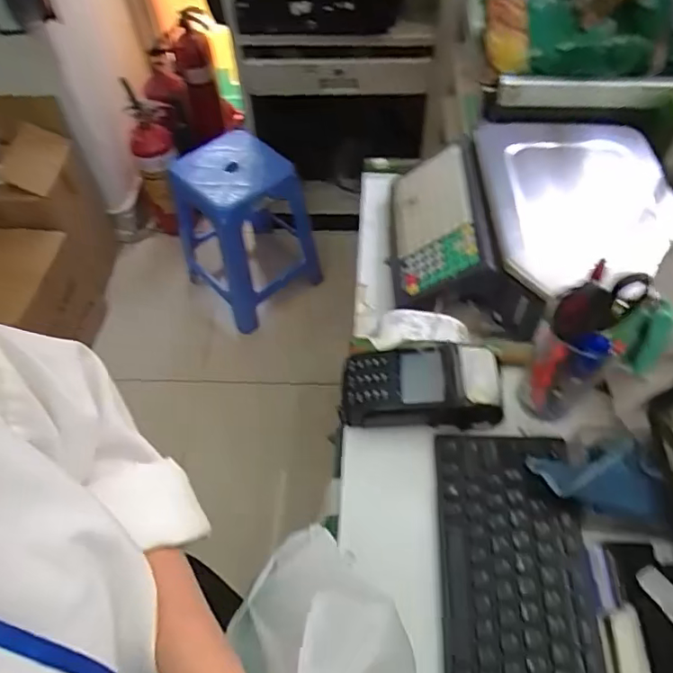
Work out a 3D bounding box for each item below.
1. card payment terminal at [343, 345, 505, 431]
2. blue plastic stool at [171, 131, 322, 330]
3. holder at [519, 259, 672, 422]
[{"bbox_3d":[0.085,0.049,0.551,0.158,0.050,0.082,0,55,1],"label":"card payment terminal"},{"bbox_3d":[-0.257,-0.324,1.637,0.385,0.425,0.360,-29,59,-17],"label":"blue plastic stool"},{"bbox_3d":[0.221,0.017,0.480,0.081,0.196,0.086,-38,62,-22],"label":"holder"}]

